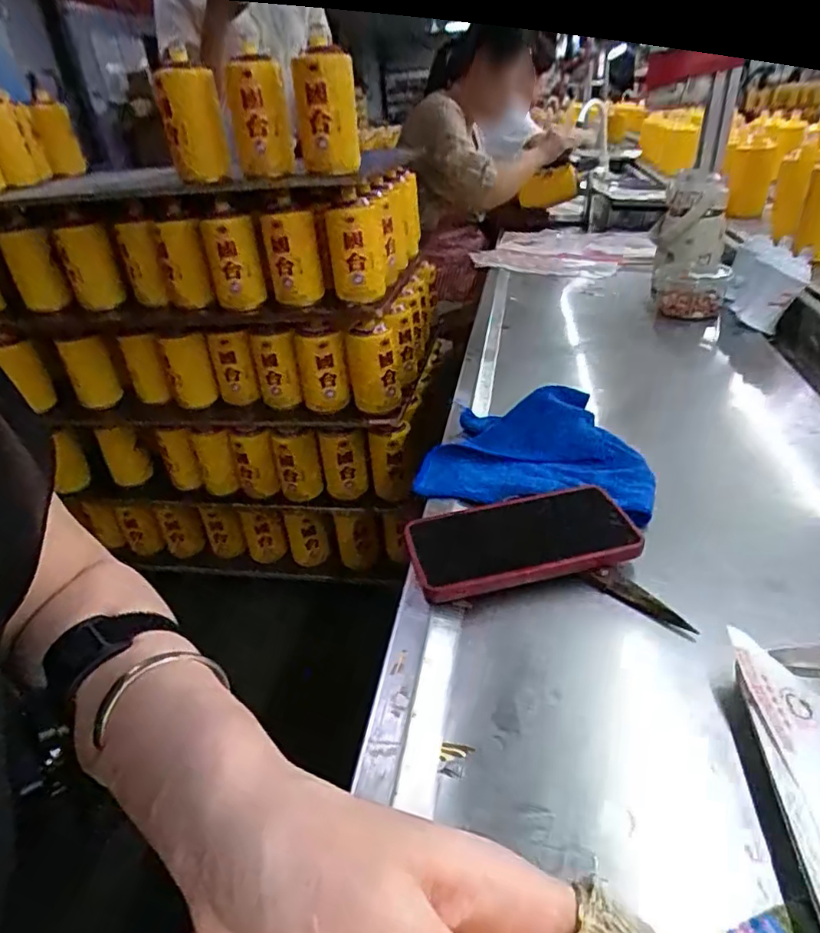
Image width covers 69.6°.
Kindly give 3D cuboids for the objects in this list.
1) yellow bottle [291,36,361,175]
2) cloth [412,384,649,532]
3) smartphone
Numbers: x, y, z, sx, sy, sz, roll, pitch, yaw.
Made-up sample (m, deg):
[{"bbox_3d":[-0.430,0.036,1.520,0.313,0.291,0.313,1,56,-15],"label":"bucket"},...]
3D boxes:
[{"bbox_3d":[-0.118,-0.501,0.831,0.080,0.155,0.078,-8,32,-6],"label":"yellow bottle"},{"bbox_3d":[0.113,-0.018,0.555,0.206,0.033,0.178,0,31,9],"label":"cloth"},{"bbox_3d":[0.082,0.053,0.452,0.166,0.018,0.092,-8,30,-6],"label":"smartphone"}]

